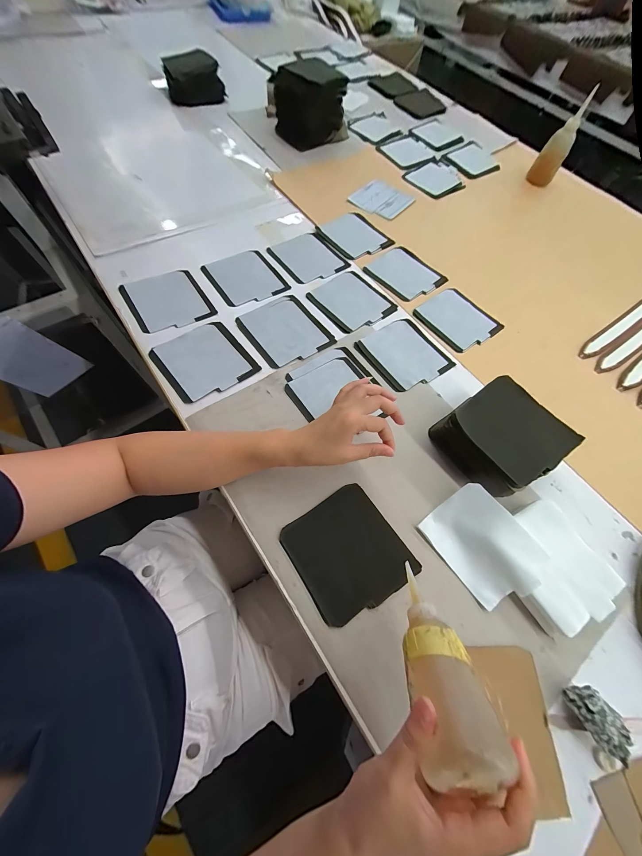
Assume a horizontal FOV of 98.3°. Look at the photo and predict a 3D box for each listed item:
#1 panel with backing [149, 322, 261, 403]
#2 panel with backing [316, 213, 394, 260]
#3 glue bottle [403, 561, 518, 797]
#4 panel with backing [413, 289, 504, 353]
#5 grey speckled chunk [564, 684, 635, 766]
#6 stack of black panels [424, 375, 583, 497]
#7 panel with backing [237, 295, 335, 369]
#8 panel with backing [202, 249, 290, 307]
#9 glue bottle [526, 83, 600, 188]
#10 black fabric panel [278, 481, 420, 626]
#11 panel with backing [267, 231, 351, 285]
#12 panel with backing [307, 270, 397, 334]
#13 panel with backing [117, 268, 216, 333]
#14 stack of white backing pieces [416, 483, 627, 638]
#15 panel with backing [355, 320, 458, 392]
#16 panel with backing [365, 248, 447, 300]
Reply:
[{"bbox_3d":[-0.191,-0.111,0.456,0.128,0.015,0.129,-37,74,-18],"label":"panel with backing"},{"bbox_3d":[0.076,-0.437,0.630,0.123,0.009,0.134,-36,73,-18],"label":"panel with backing"},{"bbox_3d":[0.104,0.213,0.259,0.057,0.052,0.154,2,25,-3],"label":"glue bottle"},{"bbox_3d":[0.274,-0.218,0.551,0.130,0.006,0.136,-35,73,-18],"label":"panel with backing"},{"bbox_3d":[0.291,0.307,0.295,0.038,0.034,0.049,-39,75,-19],"label":"grey speckled chunk"},{"bbox_3d":[0.263,0.014,0.411,0.139,0.064,0.134,-30,72,-16],"label":"stack of black panels"},{"bbox_3d":[-0.065,-0.178,0.502,0.130,0.006,0.140,-33,73,-17],"label":"panel with backing"},{"bbox_3d":[-0.150,-0.299,0.552,0.128,0.009,0.136,-31,72,-17],"label":"panel with backing"},{"bbox_3d":[0.598,-0.710,0.699,0.063,0.157,0.047,30,67,9],"label":"glue bottle"},{"bbox_3d":[0.035,0.158,0.356,0.131,0.006,0.136,-31,72,-16],"label":"black fabric panel"},{"bbox_3d":[-0.028,-0.366,0.594,0.124,0.006,0.134,-33,73,-17],"label":"panel with backing"},{"bbox_3d":[0.061,-0.252,0.549,0.127,0.009,0.135,-36,73,-18],"label":"panel with backing"},{"bbox_3d":[-0.275,-0.231,0.501,0.127,0.017,0.129,-30,72,-16],"label":"panel with backing"},{"bbox_3d":[0.253,0.158,0.358,0.151,0.037,0.192,-33,73,-17],"label":"stack of white backing pieces"},{"bbox_3d":[0.153,-0.136,0.504,0.133,0.004,0.136,-31,72,-17],"label":"panel with backing"},{"bbox_3d":[0.182,-0.331,0.591,0.137,0.007,0.134,-37,74,-18],"label":"panel with backing"}]

